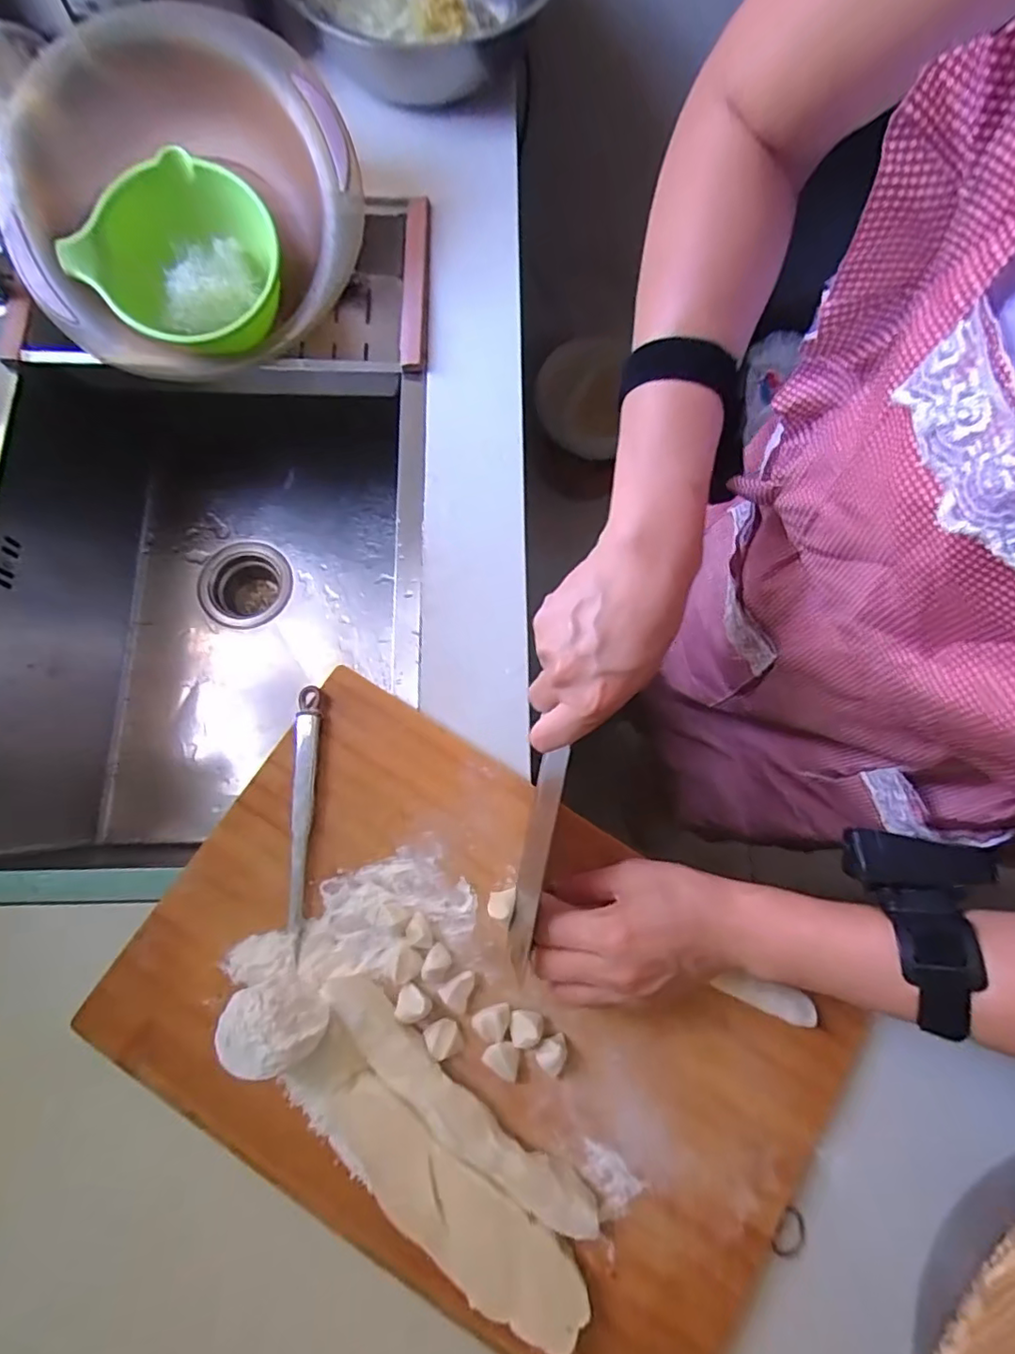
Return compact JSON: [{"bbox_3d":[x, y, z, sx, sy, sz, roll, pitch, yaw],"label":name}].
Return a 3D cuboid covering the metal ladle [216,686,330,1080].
[{"bbox_3d":[-0.156,0.125,0.402,0.056,0.058,0.243,-4,76,-3],"label":"metal ladle"}]

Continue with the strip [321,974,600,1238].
[{"bbox_3d":[-0.035,0.279,0.382,0.219,0.027,0.033,39,78,8],"label":"strip"}]

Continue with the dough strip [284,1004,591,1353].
[{"bbox_3d":[-0.047,0.321,0.373,0.223,0.024,0.055,39,78,8],"label":"dough strip"}]

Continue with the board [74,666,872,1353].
[{"bbox_3d":[-0.021,0.236,0.404,0.460,0.020,0.318,30,77,6],"label":"board"}]

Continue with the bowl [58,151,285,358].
[{"bbox_3d":[-0.295,-0.375,0.540,0.161,0.085,0.161,0,91,-4],"label":"bowl"}]

